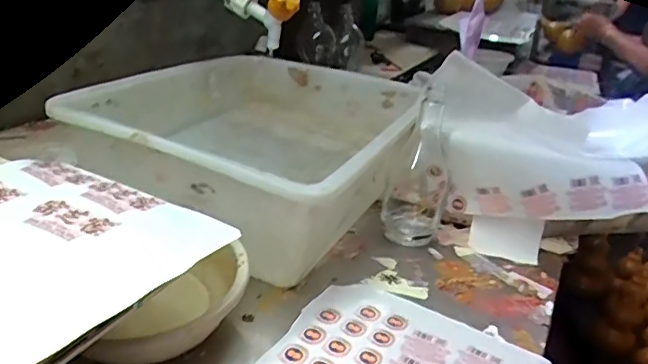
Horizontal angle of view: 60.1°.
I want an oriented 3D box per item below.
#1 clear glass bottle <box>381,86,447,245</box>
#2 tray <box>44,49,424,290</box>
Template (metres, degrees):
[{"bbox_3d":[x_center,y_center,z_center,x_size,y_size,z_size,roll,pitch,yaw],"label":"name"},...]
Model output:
[{"bbox_3d":[0.136,-0.022,0.778,0.084,0.202,0.078,12,25,9],"label":"clear glass bottle"},{"bbox_3d":[-0.063,-0.054,0.803,0.361,0.159,0.472,20,28,17],"label":"tray"}]

